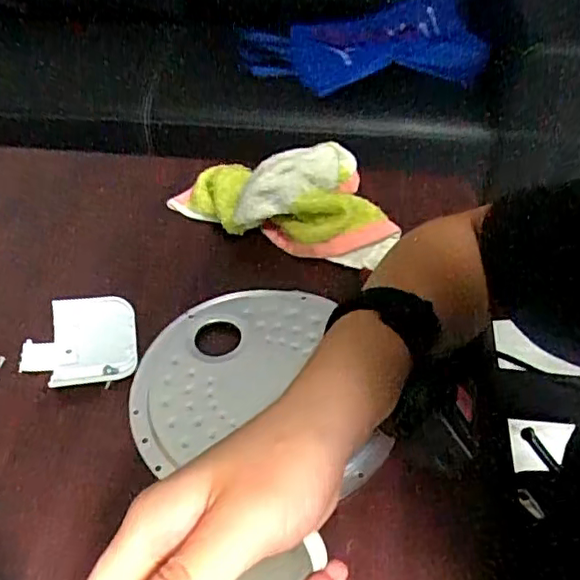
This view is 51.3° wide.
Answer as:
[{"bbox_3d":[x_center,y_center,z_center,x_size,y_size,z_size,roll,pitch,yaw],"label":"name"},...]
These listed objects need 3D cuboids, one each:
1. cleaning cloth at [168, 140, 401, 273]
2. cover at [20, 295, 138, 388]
[{"bbox_3d":[-0.013,-0.090,0.519,0.196,0.057,0.099,8,47,9],"label":"cleaning cloth"},{"bbox_3d":[-0.153,0.037,0.437,0.080,0.009,0.076,-9,46,-7],"label":"cover"}]

